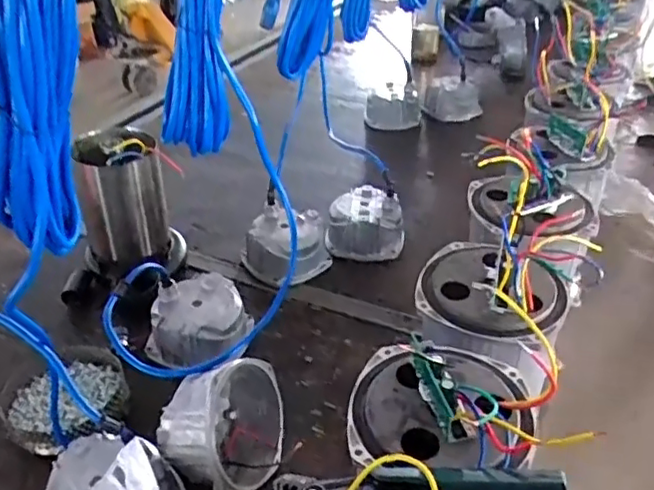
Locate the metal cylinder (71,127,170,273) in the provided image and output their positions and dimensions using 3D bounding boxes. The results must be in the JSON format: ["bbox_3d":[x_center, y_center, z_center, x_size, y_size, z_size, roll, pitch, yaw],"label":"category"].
[{"bbox_3d":[-0.309,-0.071,0.913,0.126,0.193,0.110,-13,36,-15],"label":"metal cylinder"}]

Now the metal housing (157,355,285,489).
[{"bbox_3d":[-0.109,0.190,0.645,0.079,0.128,0.133,-8,68,24],"label":"metal housing"}]

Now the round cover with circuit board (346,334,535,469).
[{"bbox_3d":[0.083,0.106,0.446,0.127,0.041,0.115,5,35,9],"label":"round cover with circuit board"}]

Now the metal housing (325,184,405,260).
[{"bbox_3d":[0.064,-0.036,1.011,0.126,0.080,0.119,2,35,5],"label":"metal housing"}]

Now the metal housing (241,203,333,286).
[{"bbox_3d":[-0.062,0.005,0.959,0.138,0.078,0.114,-10,35,-11],"label":"metal housing"}]

